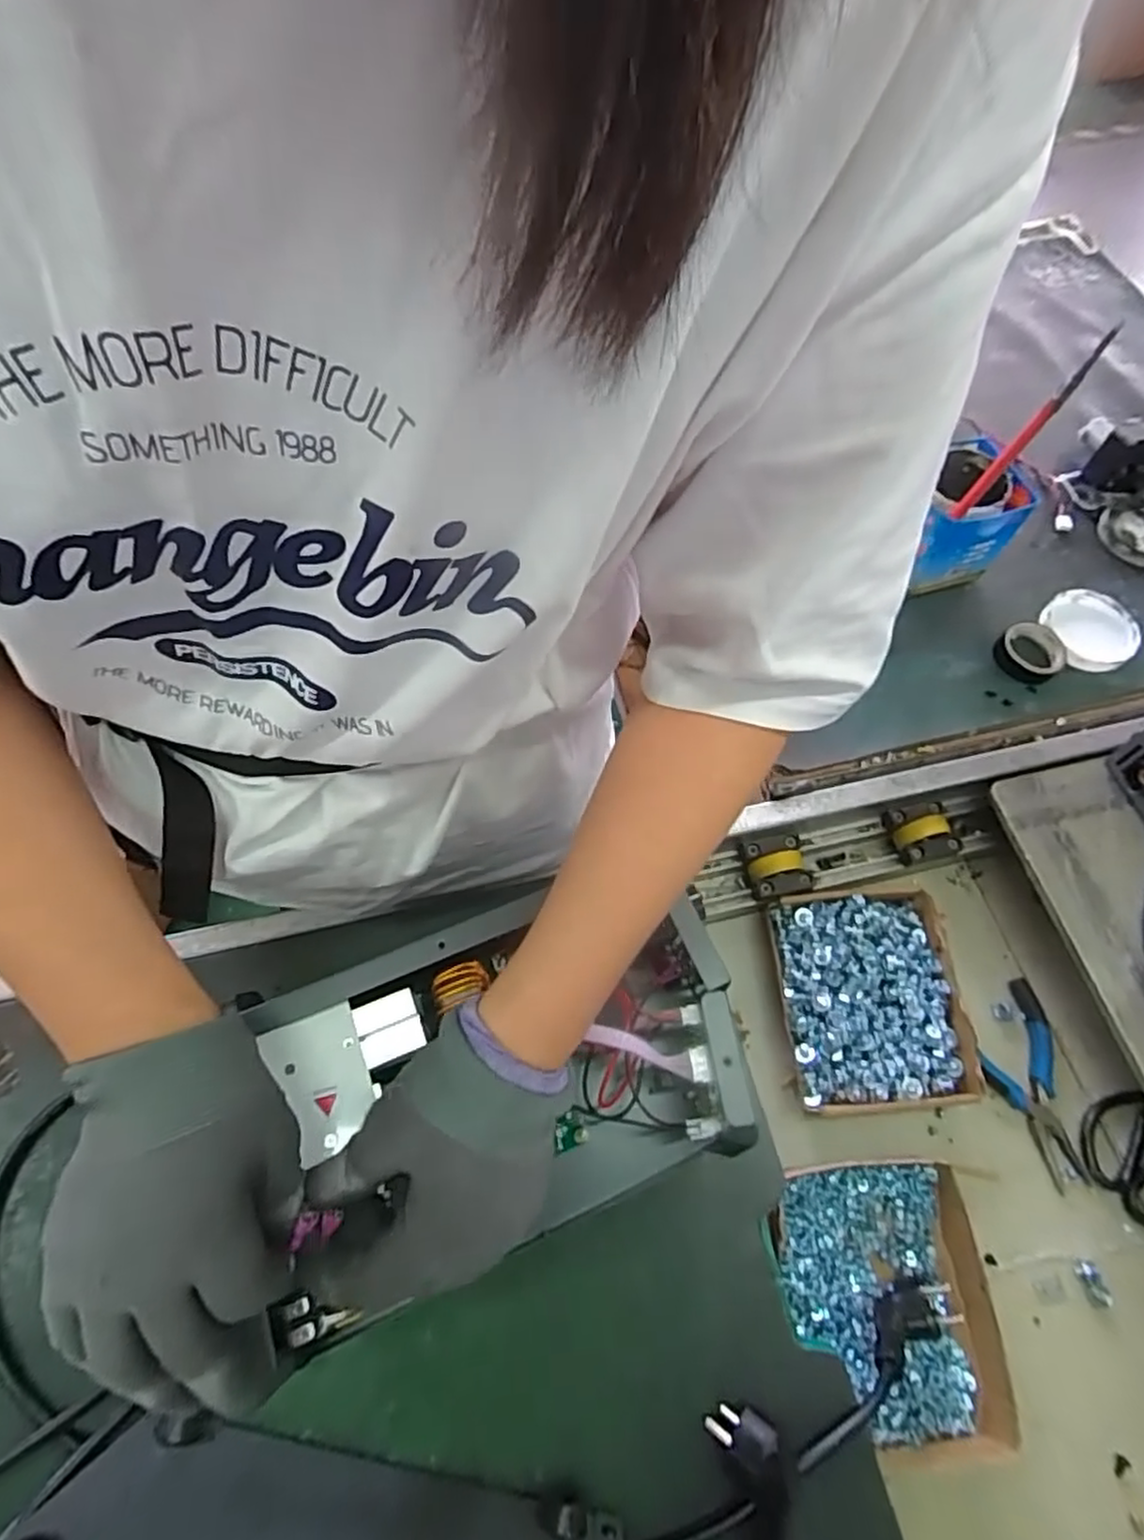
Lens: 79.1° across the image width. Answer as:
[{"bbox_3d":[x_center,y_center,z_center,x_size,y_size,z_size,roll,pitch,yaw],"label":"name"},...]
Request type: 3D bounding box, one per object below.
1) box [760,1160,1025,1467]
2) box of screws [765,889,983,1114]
[{"bbox_3d":[0.226,0.390,0.507,0.145,0.035,0.178,-4,66,-4],"label":"box"},{"bbox_3d":[0.251,0.192,0.594,0.144,0.032,0.174,-3,66,-4],"label":"box of screws"}]

